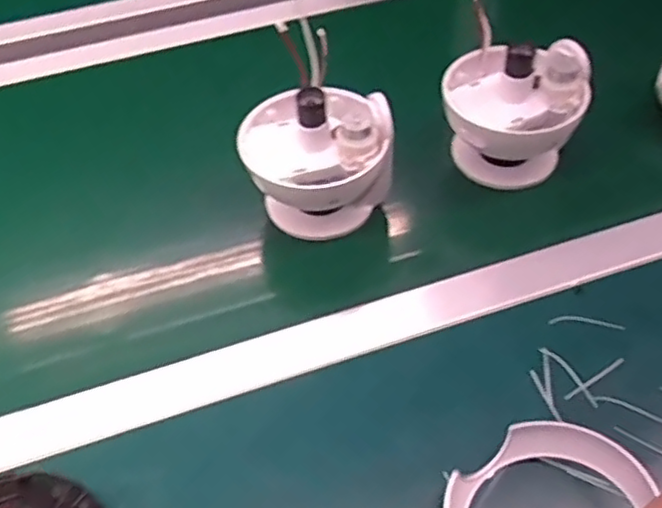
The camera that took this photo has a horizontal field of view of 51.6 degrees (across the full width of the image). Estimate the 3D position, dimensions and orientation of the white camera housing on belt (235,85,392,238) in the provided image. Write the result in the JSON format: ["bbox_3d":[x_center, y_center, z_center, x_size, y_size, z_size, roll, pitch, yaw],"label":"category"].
[{"bbox_3d":[-0.013,-0.075,0.555,0.110,0.117,0.092,-20,53,-13],"label":"white camera housing on belt"}]

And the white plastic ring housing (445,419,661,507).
[{"bbox_3d":[0.127,0.155,0.393,0.121,0.043,0.108,-29,55,-21],"label":"white plastic ring housing"}]

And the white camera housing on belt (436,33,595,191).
[{"bbox_3d":[0.156,-0.119,0.587,0.116,0.108,0.098,2,51,4],"label":"white camera housing on belt"}]

